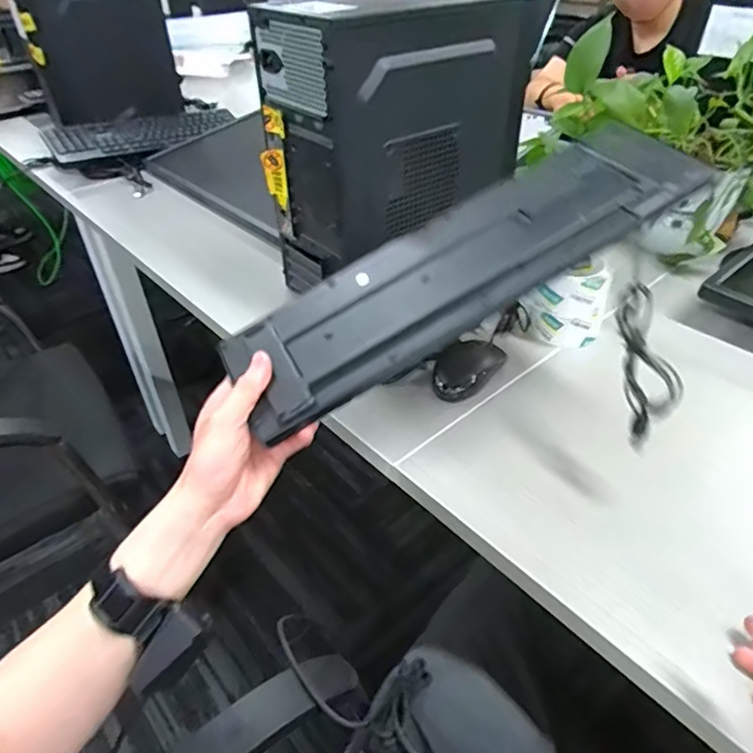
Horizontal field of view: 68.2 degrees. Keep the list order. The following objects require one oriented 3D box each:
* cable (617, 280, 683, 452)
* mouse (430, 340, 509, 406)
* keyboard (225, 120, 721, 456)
[{"bbox_3d":[0.227,-0.010,0.466,0.041,0.135,0.014,-9,-2,18],"label":"cable"},{"bbox_3d":[0.103,-0.009,0.655,0.060,0.031,0.099,29,49,32],"label":"mouse"},{"bbox_3d":[0.071,-0.095,0.477,0.418,0.030,0.120,-32,45,-5],"label":"keyboard"}]

